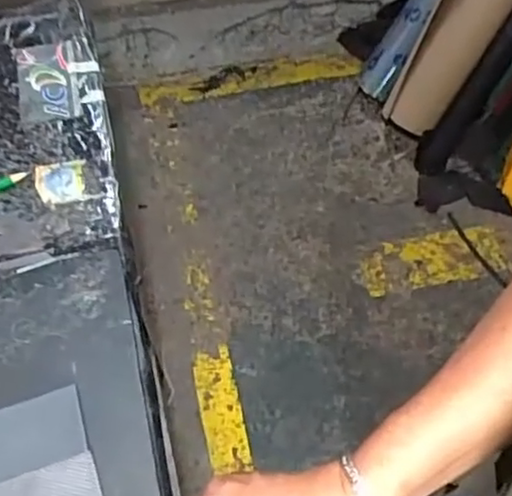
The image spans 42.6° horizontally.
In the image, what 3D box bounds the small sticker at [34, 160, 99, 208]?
[{"bbox_3d":[-0.162,-0.055,0.554,0.045,0.004,0.046,-16,62,-8],"label":"small sticker"}]

